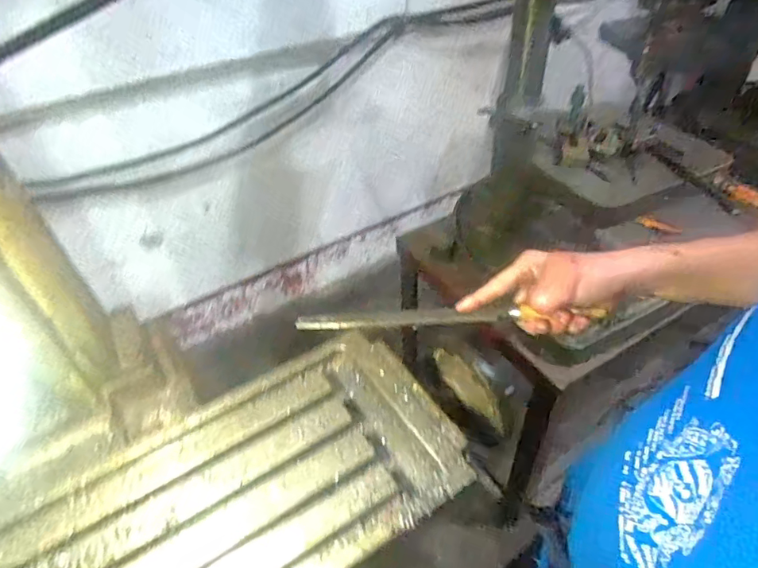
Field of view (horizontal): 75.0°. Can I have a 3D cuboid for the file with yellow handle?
[{"bbox_3d":[0.058,0.033,0.483,0.286,0.012,0.018,-3,43,11],"label":"file with yellow handle"}]

